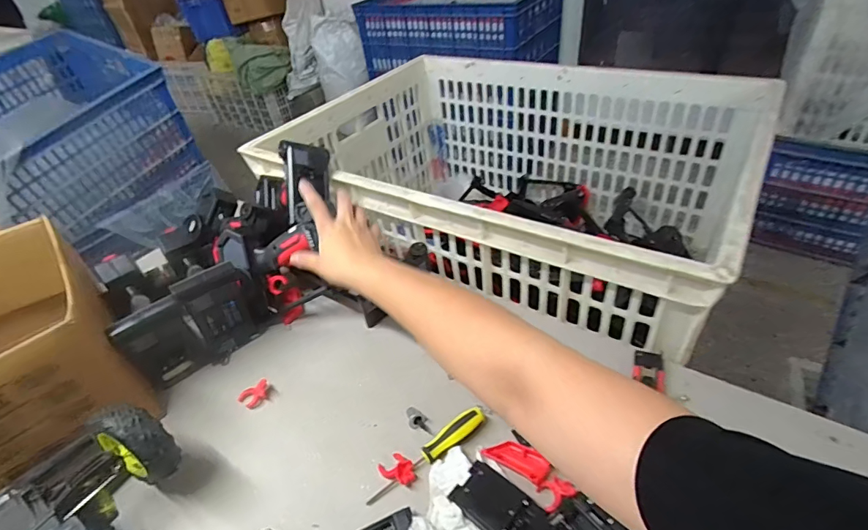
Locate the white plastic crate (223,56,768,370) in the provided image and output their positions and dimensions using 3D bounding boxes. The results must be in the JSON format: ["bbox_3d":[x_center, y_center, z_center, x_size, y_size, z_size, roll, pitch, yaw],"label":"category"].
[{"bbox_3d":[0.160,-0.151,0.938,0.798,0.353,0.631,19,46,29],"label":"white plastic crate"}]

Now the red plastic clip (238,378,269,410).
[{"bbox_3d":[-0.234,0.170,0.571,0.038,0.023,0.025,-18,40,-12],"label":"red plastic clip"}]

